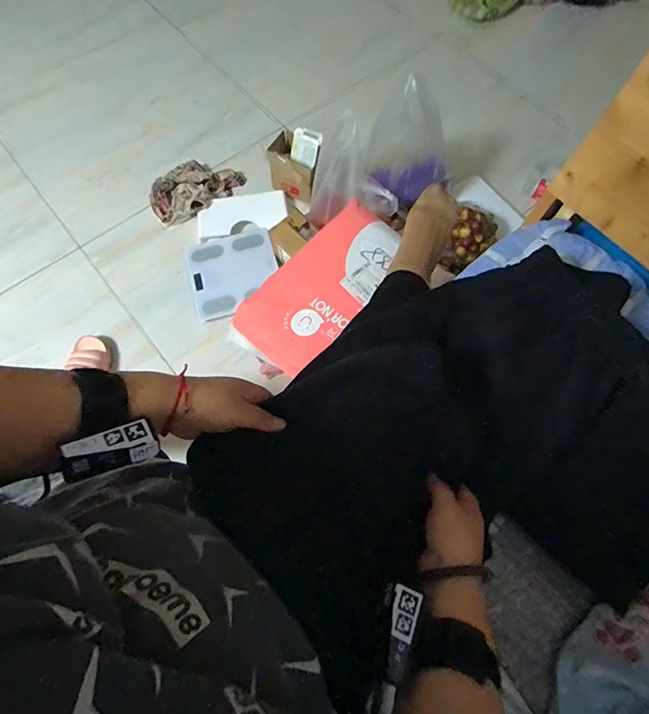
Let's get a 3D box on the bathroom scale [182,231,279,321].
[{"bbox_3d":[-0.273,-0.258,1.191,0.262,0.036,0.272,-15,70,-6],"label":"bathroom scale"}]

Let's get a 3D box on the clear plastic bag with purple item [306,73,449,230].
[{"bbox_3d":[0.140,-0.491,1.057,0.363,0.225,0.200,-37,74,-14],"label":"clear plastic bag with purple item"}]

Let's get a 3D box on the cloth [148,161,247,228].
[{"bbox_3d":[-0.403,-0.539,1.282,0.305,0.062,0.175,-36,73,-13],"label":"cloth"}]

